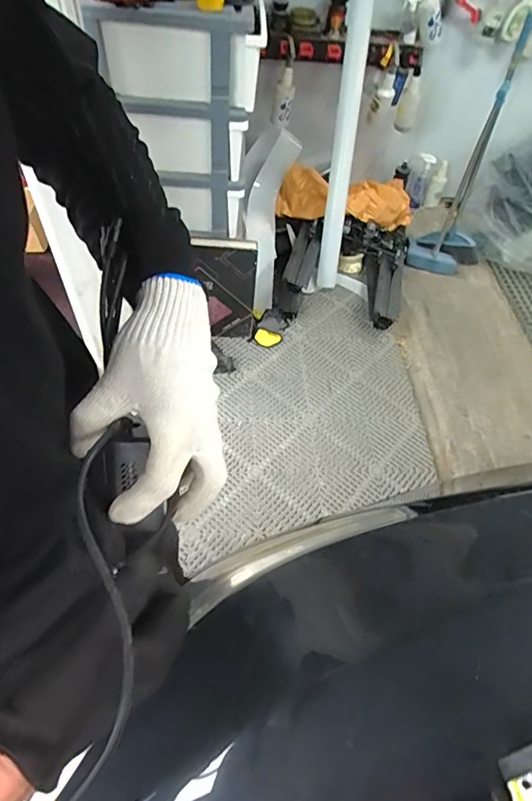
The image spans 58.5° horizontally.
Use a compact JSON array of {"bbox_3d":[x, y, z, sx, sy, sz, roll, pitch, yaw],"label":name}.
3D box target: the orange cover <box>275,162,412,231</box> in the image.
[{"bbox_3d":[0.292,-0.731,1.738,0.488,0.135,0.163,9,53,2],"label":"orange cover"}]

